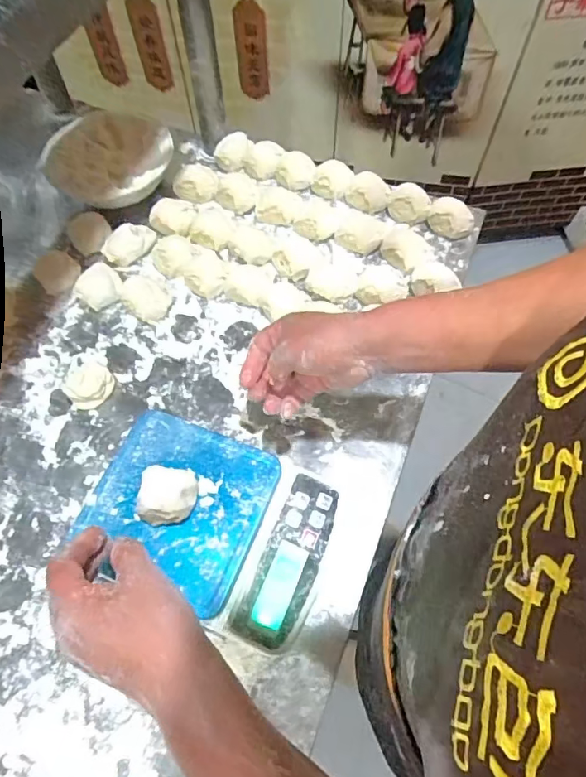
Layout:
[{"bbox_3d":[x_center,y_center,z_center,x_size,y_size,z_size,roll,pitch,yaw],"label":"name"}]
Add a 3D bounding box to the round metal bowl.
[{"bbox_3d":[-0.214,-0.274,0.602,0.134,0.044,0.115,4,63,3],"label":"round metal bowl"}]

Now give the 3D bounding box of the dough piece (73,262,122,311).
[{"bbox_3d":[-0.223,-0.119,0.586,0.043,0.029,0.049,34,66,14],"label":"dough piece"}]

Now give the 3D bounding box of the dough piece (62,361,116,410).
[{"bbox_3d":[-0.212,-0.007,0.530,0.044,0.026,0.052,7,62,1],"label":"dough piece"}]

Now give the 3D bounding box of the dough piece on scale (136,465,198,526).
[{"bbox_3d":[-0.107,0.092,0.432,0.048,0.028,0.049,0,63,1],"label":"dough piece on scale"}]

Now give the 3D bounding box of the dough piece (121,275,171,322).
[{"bbox_3d":[-0.168,-0.105,0.583,0.049,0.034,0.049,0,63,1],"label":"dough piece"}]

